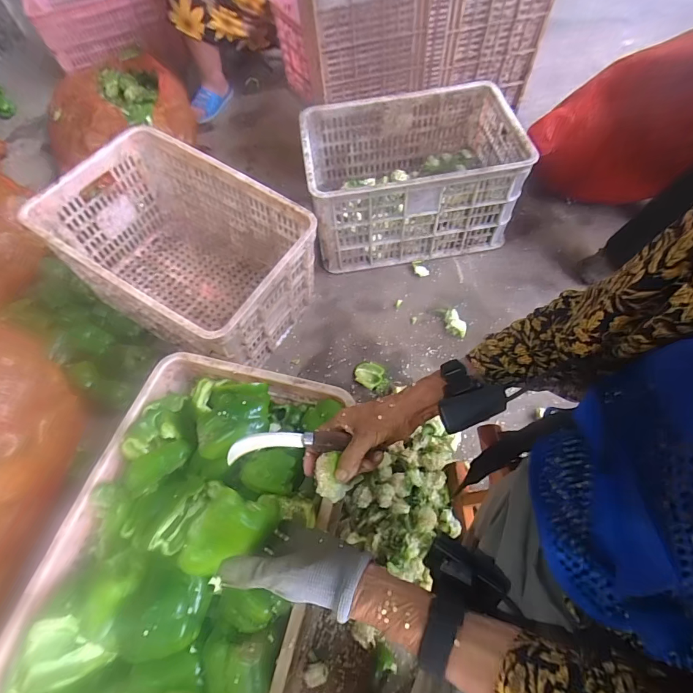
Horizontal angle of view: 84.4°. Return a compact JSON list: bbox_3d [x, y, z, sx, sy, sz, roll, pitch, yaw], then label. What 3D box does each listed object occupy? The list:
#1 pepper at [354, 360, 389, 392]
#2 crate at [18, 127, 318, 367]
[{"bbox_3d":[0.066,0.073,0.951,0.095,0.020,0.065,33,67,20],"label":"pepper"},{"bbox_3d":[-0.384,-0.215,0.943,0.584,0.337,0.365,29,65,19],"label":"crate"}]

